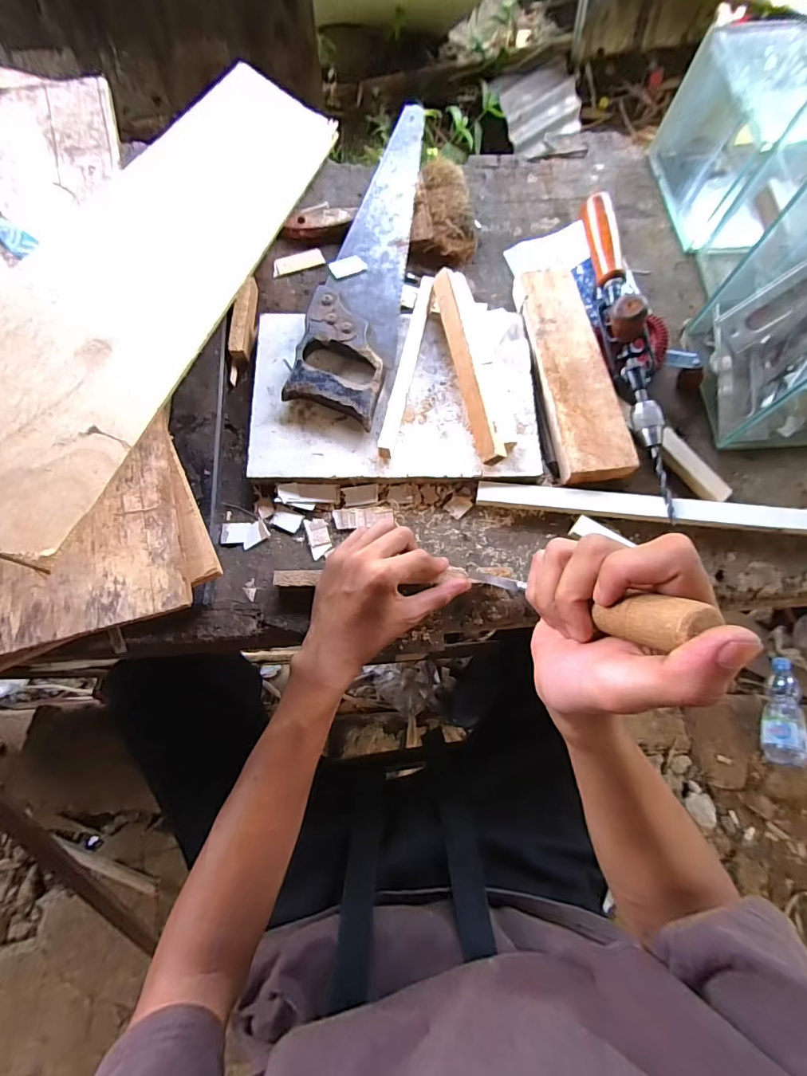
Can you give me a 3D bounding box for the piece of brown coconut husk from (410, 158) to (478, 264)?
[{"bbox_3d":[0.051,-0.381,0.530,0.074,0.028,0.122,7,74,0],"label":"piece of brown coconut husk"}]

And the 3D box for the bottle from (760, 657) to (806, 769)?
[{"bbox_3d":[0.861,0.392,1.032,0.068,0.080,0.229,8,74,0],"label":"bottle"}]

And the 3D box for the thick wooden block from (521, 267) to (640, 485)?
[{"bbox_3d":[0.171,-0.169,0.467,0.070,0.038,0.235,-6,75,-4],"label":"thick wooden block"}]

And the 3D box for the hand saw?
[{"bbox_3d":[-0.030,-0.321,0.488,0.090,0.025,0.434,11,74,1],"label":"hand saw"}]

